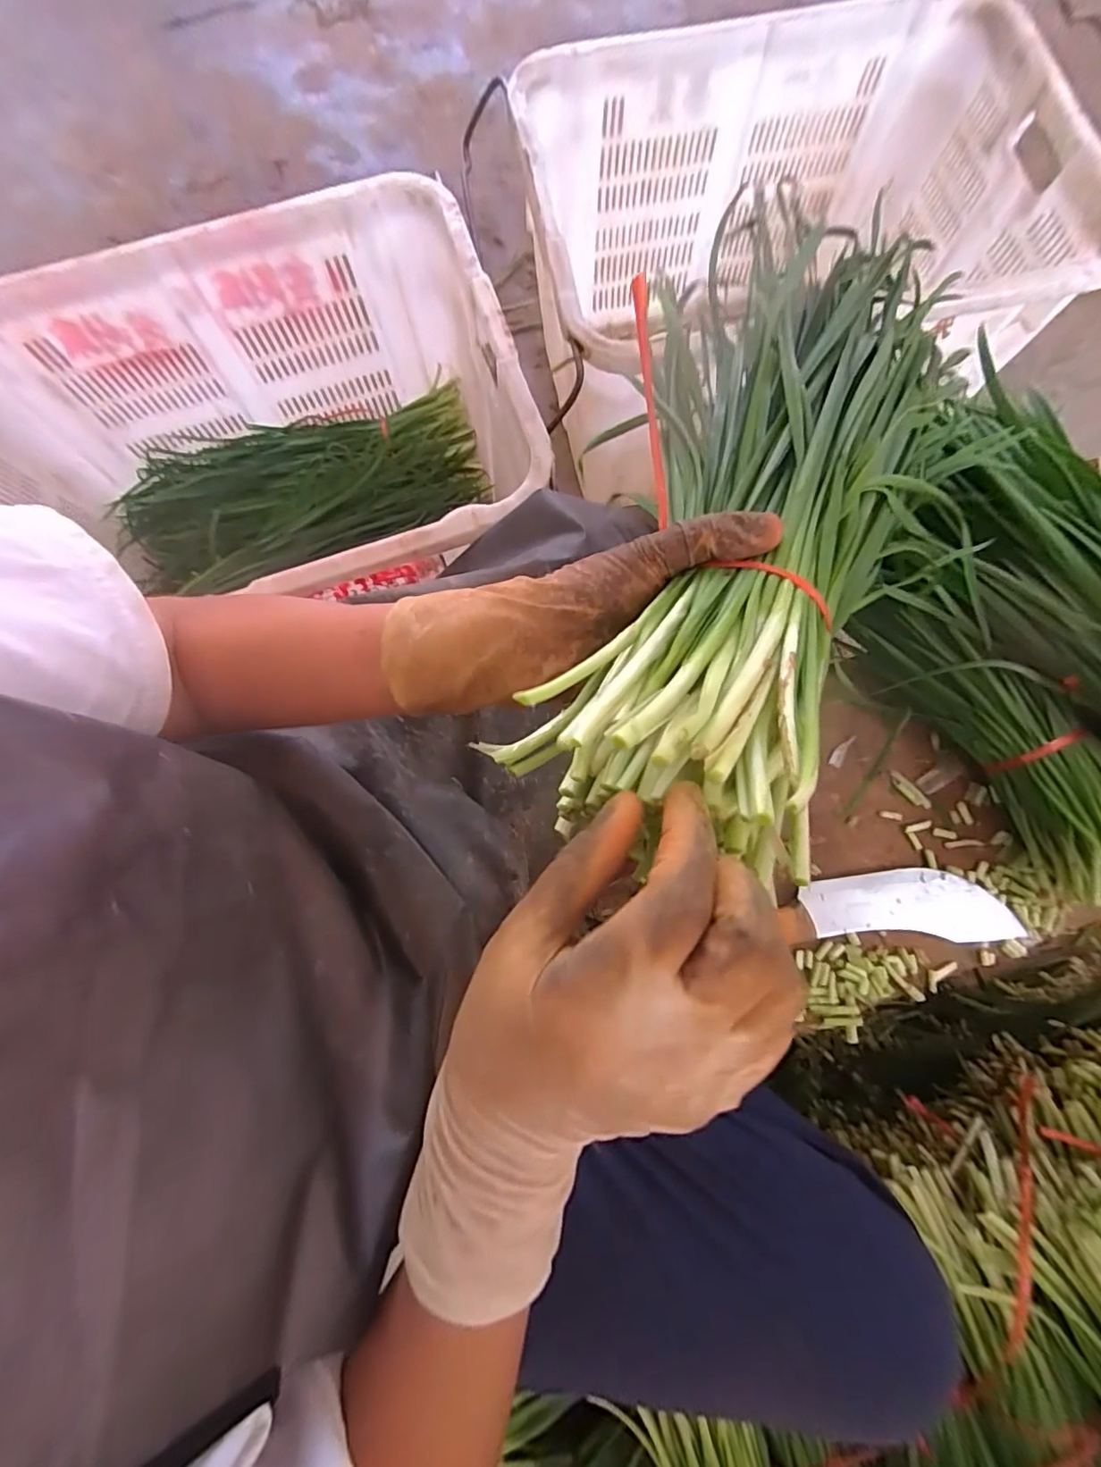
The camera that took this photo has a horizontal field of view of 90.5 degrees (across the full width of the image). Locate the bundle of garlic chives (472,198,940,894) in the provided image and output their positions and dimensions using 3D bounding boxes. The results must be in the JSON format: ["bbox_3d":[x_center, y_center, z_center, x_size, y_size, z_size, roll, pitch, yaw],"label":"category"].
[{"bbox_3d":[0.103,-0.123,0.277,0.138,0.075,0.379,19,66,5],"label":"bundle of garlic chives"}]

